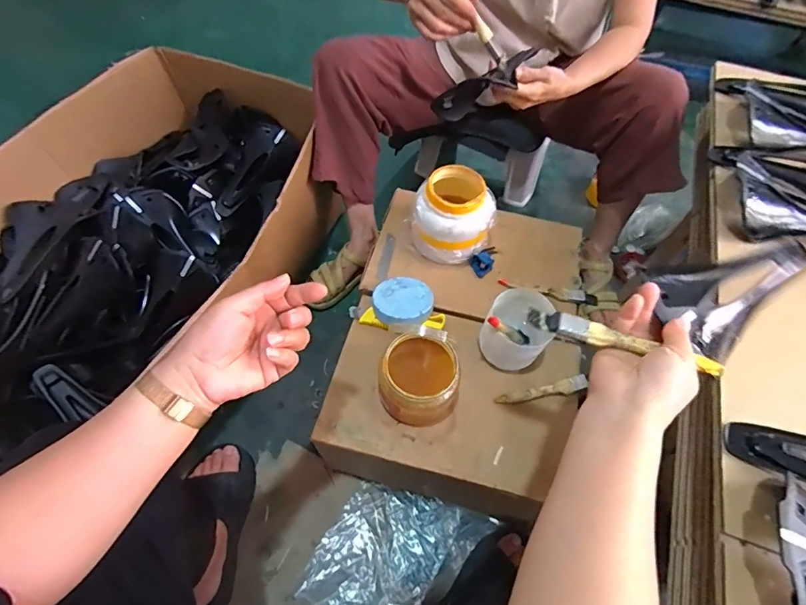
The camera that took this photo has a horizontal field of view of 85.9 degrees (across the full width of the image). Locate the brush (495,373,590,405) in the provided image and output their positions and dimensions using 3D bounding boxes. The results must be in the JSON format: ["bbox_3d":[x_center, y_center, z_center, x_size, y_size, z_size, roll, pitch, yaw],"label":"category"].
[{"bbox_3d":[0.208,0.136,0.652,0.135,0.022,0.022,-10,60,-8],"label":"brush"}]

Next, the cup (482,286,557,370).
[{"bbox_3d":[0.166,0.047,0.653,0.083,0.098,0.096,23,61,11],"label":"cup"}]

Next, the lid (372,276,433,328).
[{"bbox_3d":[0.004,0.000,0.701,0.094,0.024,0.098,-29,55,-28],"label":"lid"}]

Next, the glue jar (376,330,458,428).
[{"bbox_3d":[0.016,0.108,0.613,0.110,0.094,0.110,-4,60,-5],"label":"glue jar"}]

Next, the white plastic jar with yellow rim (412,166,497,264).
[{"bbox_3d":[0.082,-0.144,0.743,0.133,0.125,0.112,4,59,0],"label":"white plastic jar with yellow rim"}]

